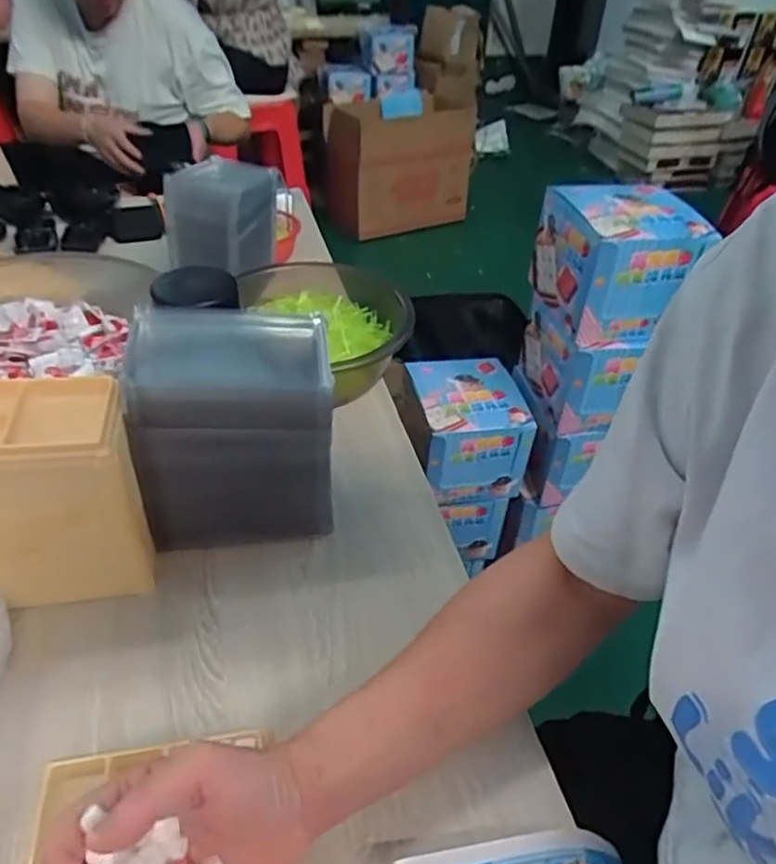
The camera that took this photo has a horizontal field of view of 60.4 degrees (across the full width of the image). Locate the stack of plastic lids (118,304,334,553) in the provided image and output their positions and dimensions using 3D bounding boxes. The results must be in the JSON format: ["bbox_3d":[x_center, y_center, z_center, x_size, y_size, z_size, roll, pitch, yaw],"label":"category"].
[{"bbox_3d":[-0.116,-0.001,0.518,0.136,0.168,0.092,-4,40,-8],"label":"stack of plastic lids"}]

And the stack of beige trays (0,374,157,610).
[{"bbox_3d":[-0.242,0.048,0.466,0.133,0.152,0.077,-7,40,-12],"label":"stack of beige trays"}]

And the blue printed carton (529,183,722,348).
[{"bbox_3d":[0.281,-0.211,0.818,0.152,0.130,0.178,-4,40,-8],"label":"blue printed carton"}]

